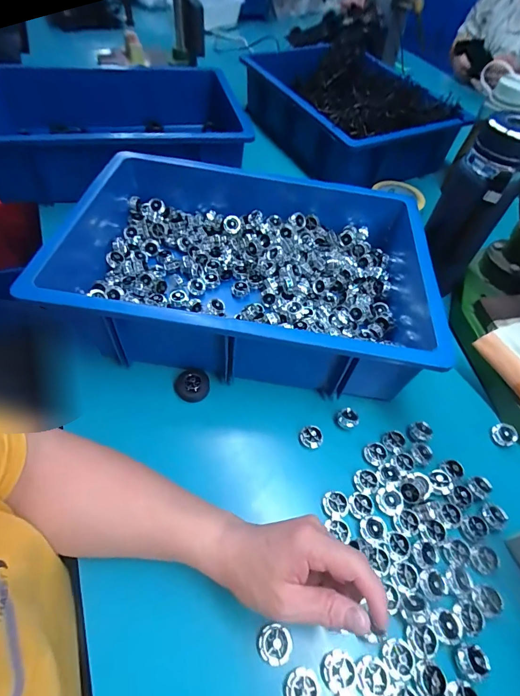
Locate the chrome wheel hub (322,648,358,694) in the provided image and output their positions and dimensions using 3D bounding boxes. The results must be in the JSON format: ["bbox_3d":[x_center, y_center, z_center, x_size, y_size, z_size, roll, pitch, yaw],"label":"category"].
[{"bbox_3d":[0.062,0.253,0.288,0.026,0.006,0.025,-9,54,-10],"label":"chrome wheel hub"}]

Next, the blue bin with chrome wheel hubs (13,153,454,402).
[{"bbox_3d":[-0.026,-0.126,0.488,0.485,0.099,0.358,12,53,5],"label":"blue bin with chrome wheel hubs"}]

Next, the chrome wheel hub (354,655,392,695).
[{"bbox_3d":[0.088,0.259,0.288,0.028,0.005,0.026,2,53,-2],"label":"chrome wheel hub"}]

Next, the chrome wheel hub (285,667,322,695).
[{"bbox_3d":[0.033,0.263,0.282,0.026,0.012,0.026,2,53,-2],"label":"chrome wheel hub"}]

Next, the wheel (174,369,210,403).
[{"bbox_3d":[-0.078,0.045,0.427,0.038,0.020,0.038,2,53,-2],"label":"wheel"}]

